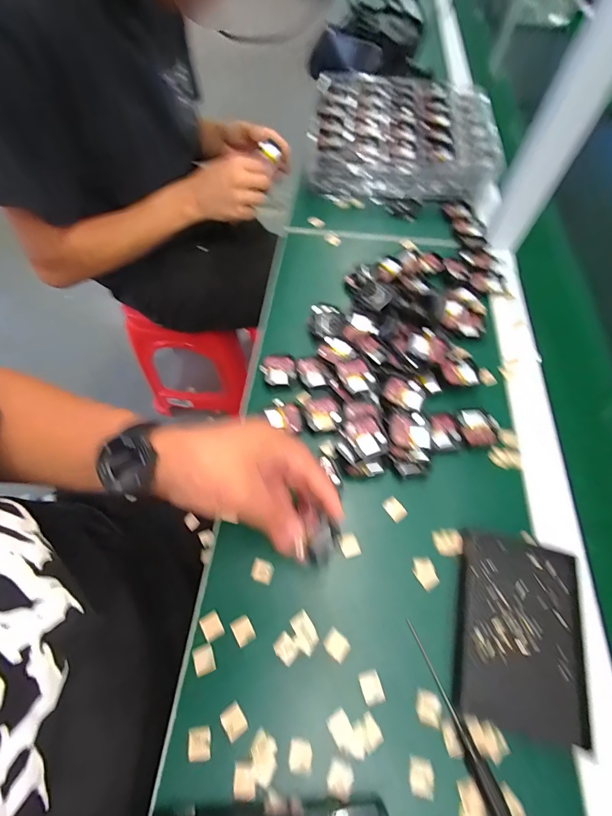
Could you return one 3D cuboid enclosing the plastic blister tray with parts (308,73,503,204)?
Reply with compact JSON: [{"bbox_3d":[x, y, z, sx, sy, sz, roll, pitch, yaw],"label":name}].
[{"bbox_3d":[0.161,-0.464,0.611,0.290,0.062,0.255,6,61,3],"label":"plastic blister tray with parts"}]

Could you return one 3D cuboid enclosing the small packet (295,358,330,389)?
[{"bbox_3d":[0.008,-0.042,0.418,0.034,0.009,0.039,-15,62,-9],"label":"small packet"}]

